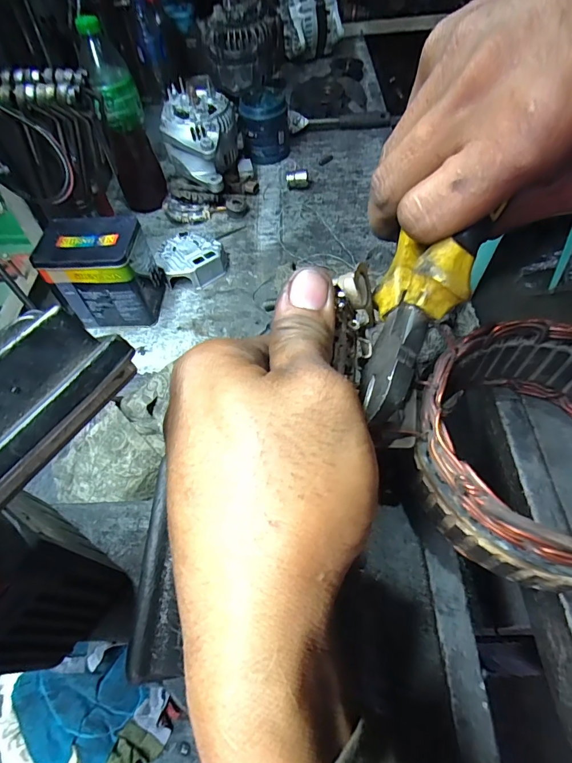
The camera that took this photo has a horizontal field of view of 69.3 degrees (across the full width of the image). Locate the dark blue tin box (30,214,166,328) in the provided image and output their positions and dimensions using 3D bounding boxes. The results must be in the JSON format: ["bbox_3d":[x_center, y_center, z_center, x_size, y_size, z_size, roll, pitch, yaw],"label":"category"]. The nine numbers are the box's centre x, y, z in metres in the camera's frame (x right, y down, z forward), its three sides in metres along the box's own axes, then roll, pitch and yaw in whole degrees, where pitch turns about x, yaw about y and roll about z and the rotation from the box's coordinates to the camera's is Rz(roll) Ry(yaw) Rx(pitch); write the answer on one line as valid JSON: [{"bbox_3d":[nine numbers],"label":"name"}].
[{"bbox_3d":[-0.255,-0.152,0.591,0.123,0.128,0.098,-1,56,4],"label":"dark blue tin box"}]

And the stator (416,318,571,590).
[{"bbox_3d":[0.113,0.033,0.186,0.106,0.052,0.116,-2,56,3],"label":"stator"}]

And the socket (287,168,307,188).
[{"bbox_3d":[0.022,-0.382,0.782,0.041,0.029,0.039,-5,56,2],"label":"socket"}]

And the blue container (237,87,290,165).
[{"bbox_3d":[-0.040,-0.497,0.811,0.091,0.101,0.085,-7,56,0],"label":"blue container"}]

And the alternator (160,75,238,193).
[{"bbox_3d":[-0.158,-0.436,0.739,0.112,0.104,0.148,6,57,9],"label":"alternator"}]

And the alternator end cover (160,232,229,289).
[{"bbox_3d":[-0.148,-0.196,0.664,0.106,0.039,0.101,-15,56,-5],"label":"alternator end cover"}]

